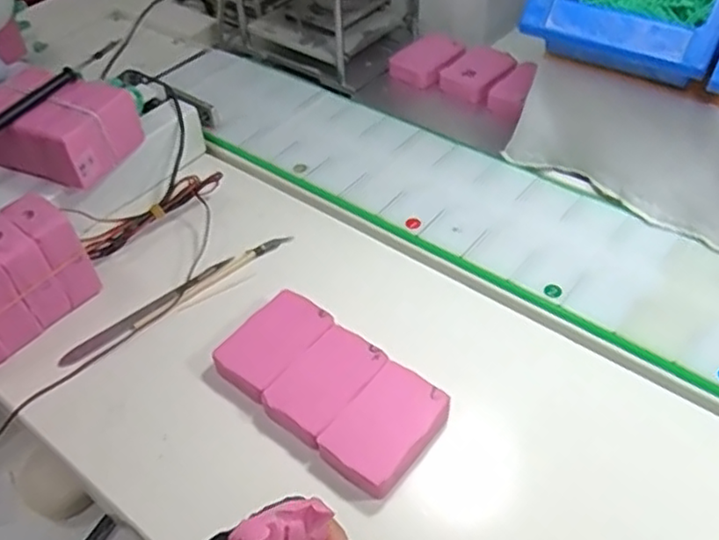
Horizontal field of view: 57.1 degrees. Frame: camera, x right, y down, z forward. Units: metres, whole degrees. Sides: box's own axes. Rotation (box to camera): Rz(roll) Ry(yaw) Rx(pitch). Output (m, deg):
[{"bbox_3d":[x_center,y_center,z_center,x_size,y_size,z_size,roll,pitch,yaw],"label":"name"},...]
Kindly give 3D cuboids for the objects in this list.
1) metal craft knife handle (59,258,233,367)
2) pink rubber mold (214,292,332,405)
[{"bbox_3d":[-0.143,0.026,0.455,0.131,0.004,0.011,-34,54,-26],"label":"metal craft knife handle"},{"bbox_3d":[-0.054,0.049,0.422,0.046,0.022,0.071,29,54,27],"label":"pink rubber mold"}]

